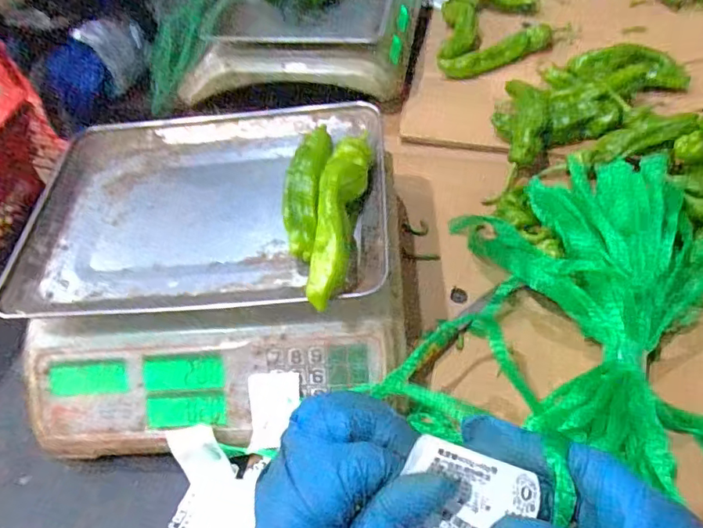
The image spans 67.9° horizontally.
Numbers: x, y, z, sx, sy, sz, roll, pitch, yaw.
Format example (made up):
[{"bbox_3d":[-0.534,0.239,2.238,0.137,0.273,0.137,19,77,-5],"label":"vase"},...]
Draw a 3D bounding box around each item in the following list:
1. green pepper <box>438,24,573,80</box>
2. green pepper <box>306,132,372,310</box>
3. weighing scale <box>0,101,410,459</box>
[{"bbox_3d":[0.230,-0.312,0.757,0.222,0.029,0.033,-23,54,-12],"label":"green pepper"},{"bbox_3d":[-0.009,-0.045,0.431,0.040,0.035,0.178,2,53,7],"label":"green pepper"},{"bbox_3d":[-0.123,-0.006,0.499,0.335,0.152,0.312,-2,53,3],"label":"weighing scale"}]

